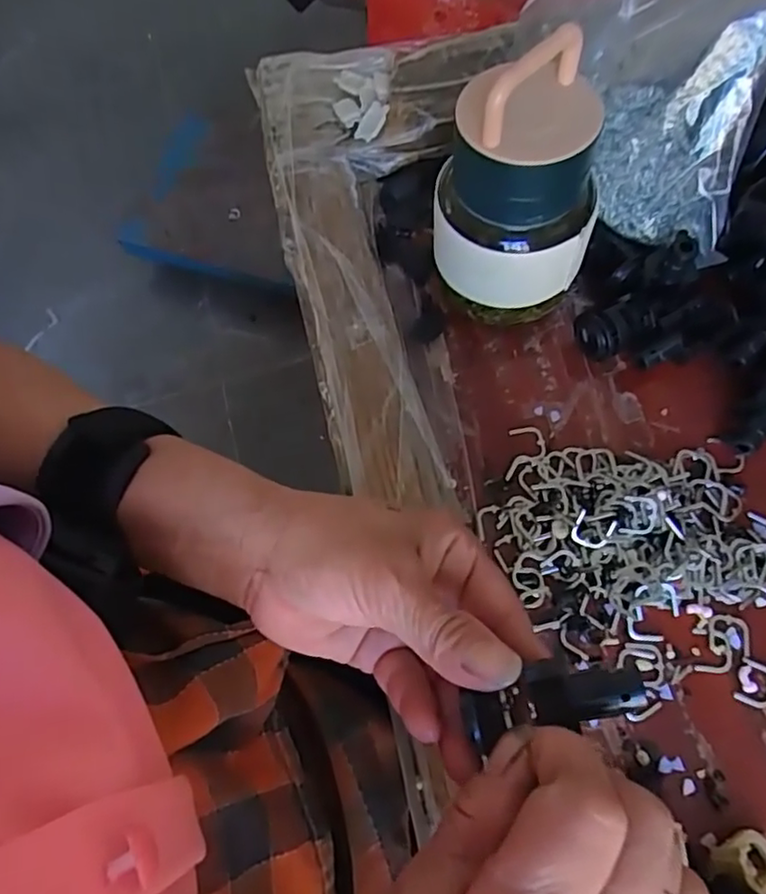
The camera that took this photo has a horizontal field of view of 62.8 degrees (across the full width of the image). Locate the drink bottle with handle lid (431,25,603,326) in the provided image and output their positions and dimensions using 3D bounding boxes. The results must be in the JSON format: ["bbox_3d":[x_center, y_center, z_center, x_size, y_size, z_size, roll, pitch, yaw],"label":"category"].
[{"bbox_3d":[0.062,-0.113,0.297,0.072,0.135,0.063,-10,69,-1],"label":"drink bottle with handle lid"}]

